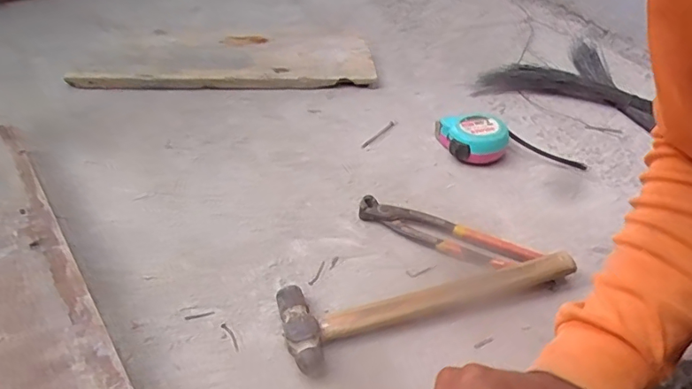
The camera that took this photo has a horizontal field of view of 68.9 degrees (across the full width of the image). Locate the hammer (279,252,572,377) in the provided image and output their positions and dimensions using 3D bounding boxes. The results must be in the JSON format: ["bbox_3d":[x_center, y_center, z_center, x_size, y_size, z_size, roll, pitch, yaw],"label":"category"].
[{"bbox_3d":[0.076,0.089,0.483,0.279,0.032,0.080,-14,45,-18],"label":"hammer"}]

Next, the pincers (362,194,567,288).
[{"bbox_3d":[0.117,0.048,0.540,0.217,0.021,0.044,23,46,21],"label":"pincers"}]

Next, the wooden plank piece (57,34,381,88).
[{"bbox_3d":[-0.185,-0.226,0.823,0.446,0.030,0.156,-1,42,-3],"label":"wooden plank piece"}]

